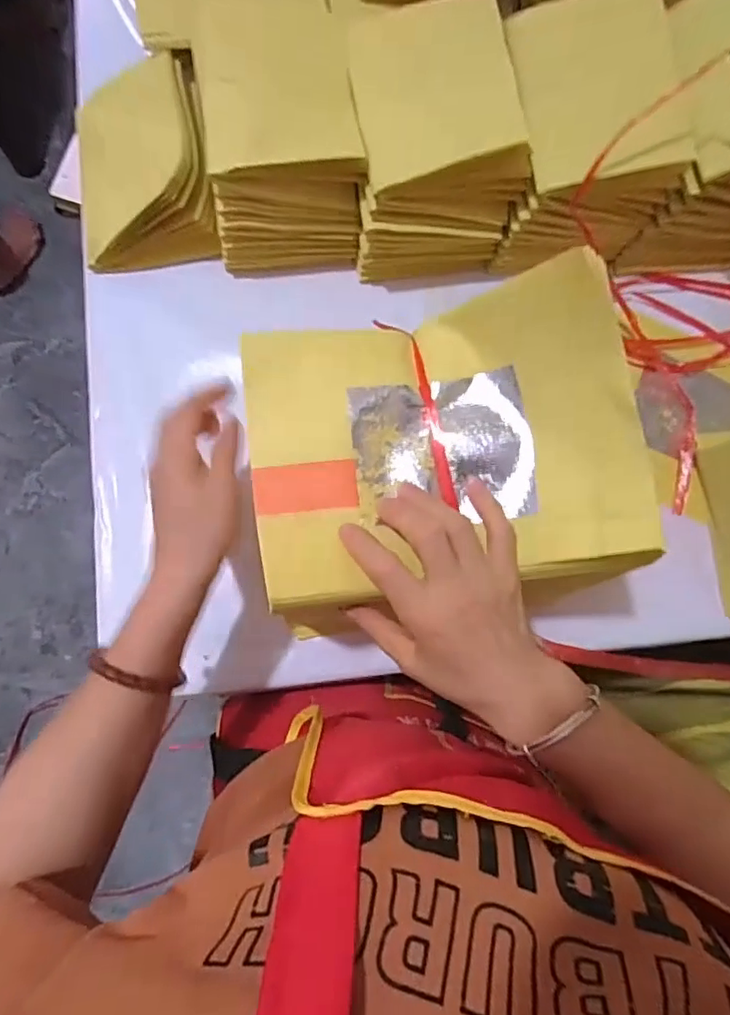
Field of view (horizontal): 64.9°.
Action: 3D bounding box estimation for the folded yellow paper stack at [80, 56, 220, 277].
[{"bbox_3d":[-0.194,-0.290,0.494,0.119,0.059,0.162,-11,82,-5],"label":"folded yellow paper stack"}]

